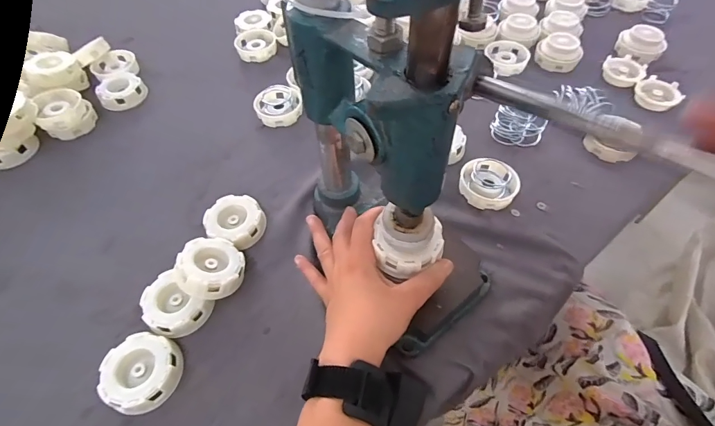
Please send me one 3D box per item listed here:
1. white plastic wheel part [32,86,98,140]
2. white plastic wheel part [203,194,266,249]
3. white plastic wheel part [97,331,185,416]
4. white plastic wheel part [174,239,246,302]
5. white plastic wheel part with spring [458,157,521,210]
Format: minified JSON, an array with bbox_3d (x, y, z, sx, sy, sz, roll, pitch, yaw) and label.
[{"bbox_3d":[-0.404,-0.140,0.538,0.063,0.041,0.072,-11,55,-4],"label":"white plastic wheel part"},{"bbox_3d":[-0.138,0.009,0.438,0.059,0.019,0.065,-39,62,-22],"label":"white plastic wheel part"},{"bbox_3d":[-0.192,0.141,0.346,0.064,0.020,0.063,-1,55,2],"label":"white plastic wheel part"},{"bbox_3d":[-0.147,0.057,0.391,0.060,0.028,0.061,17,34,-12],"label":"white plastic wheel part"},{"bbox_3d":[0.153,-0.036,0.452,0.065,0.021,0.064,-1,55,2],"label":"white plastic wheel part with spring"}]

